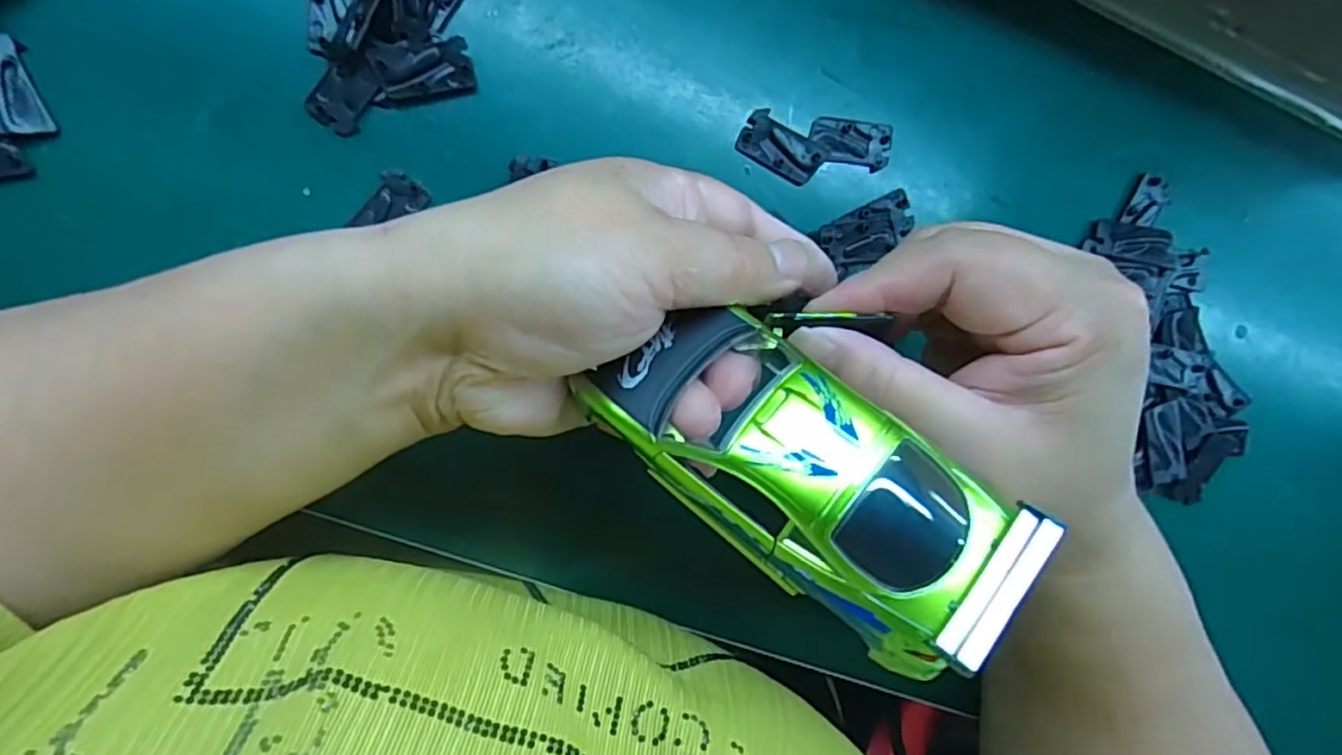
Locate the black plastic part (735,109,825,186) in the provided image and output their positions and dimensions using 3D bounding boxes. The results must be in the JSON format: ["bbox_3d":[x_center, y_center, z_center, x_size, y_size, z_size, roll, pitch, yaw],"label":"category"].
[{"bbox_3d":[0.044,-0.091,0.275,0.033,0.004,0.018,28,88,-9],"label":"black plastic part"}]

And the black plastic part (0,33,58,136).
[{"bbox_3d":[-0.222,-0.098,0.233,0.015,0.006,0.031,-15,94,-8],"label":"black plastic part"}]

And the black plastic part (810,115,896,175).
[{"bbox_3d":[0.073,-0.094,0.279,0.033,0.004,0.017,6,91,-9],"label":"black plastic part"}]

